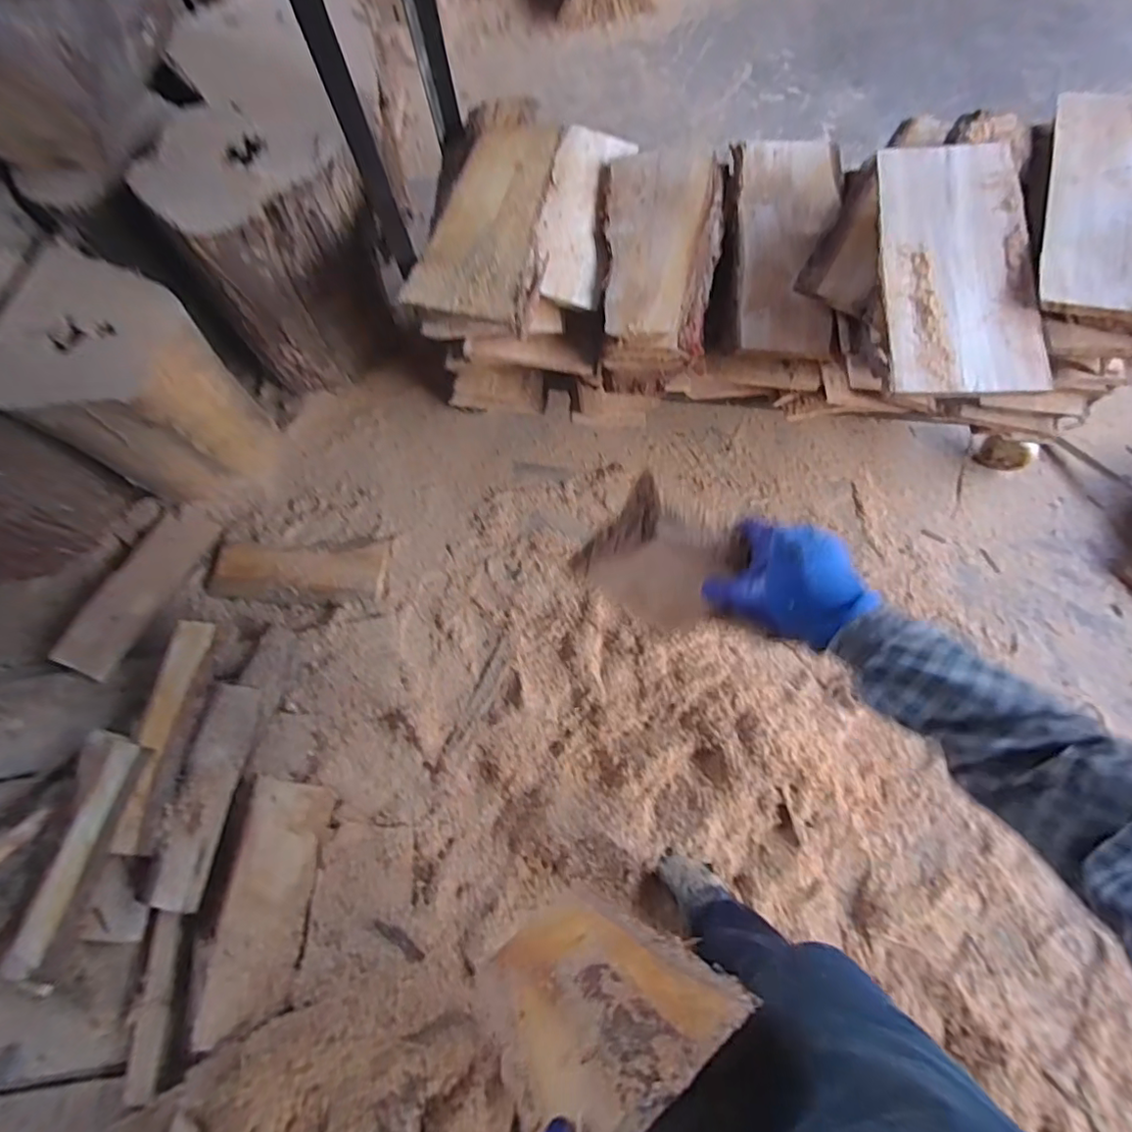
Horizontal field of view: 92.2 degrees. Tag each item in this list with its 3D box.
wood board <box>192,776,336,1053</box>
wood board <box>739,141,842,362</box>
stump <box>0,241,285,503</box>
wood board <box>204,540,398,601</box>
[{"bbox_3d":[-0.623,0.706,1.118,0.197,0.040,0.477,7,73,6],"label":"wood board"},{"bbox_3d":[0.460,-0.659,1.122,0.208,0.053,0.521,4,73,6],"label":"wood board"},{"bbox_3d":[-0.975,-0.394,1.282,0.369,0.457,0.364,29,77,12],"label":"stump"},{"bbox_3d":[-0.697,0.013,1.420,0.467,0.044,0.157,-1,72,4],"label":"wood board"}]

